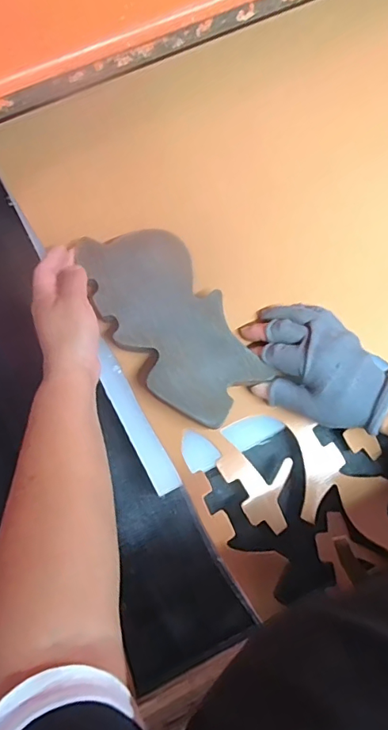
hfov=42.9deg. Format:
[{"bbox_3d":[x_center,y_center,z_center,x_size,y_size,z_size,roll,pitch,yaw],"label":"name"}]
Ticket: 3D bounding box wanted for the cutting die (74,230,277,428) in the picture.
[{"bbox_3d":[-0.024,-0.045,0.445,0.093,0.013,0.202,-34,76,-8],"label":"cutting die"}]

